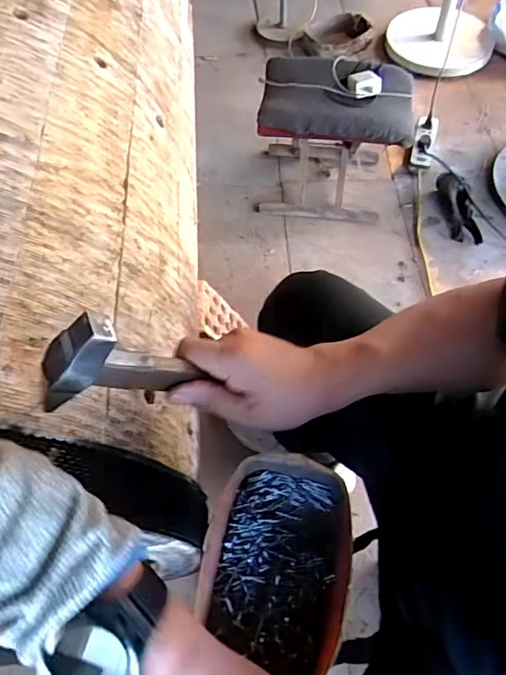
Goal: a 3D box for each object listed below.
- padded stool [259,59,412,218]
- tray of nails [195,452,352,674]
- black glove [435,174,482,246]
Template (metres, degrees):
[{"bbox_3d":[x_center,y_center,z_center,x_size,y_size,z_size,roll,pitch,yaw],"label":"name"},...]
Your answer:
[{"bbox_3d":[0.183,-0.463,1.214,0.321,0.288,0.243,6,62,5],"label":"padded stool"},{"bbox_3d":[0.027,0.217,0.517,0.142,0.043,0.204,15,64,10],"label":"tray of nails"},{"bbox_3d":[0.498,-0.320,1.267,0.064,0.065,0.203,-12,74,-9],"label":"black glove"}]

